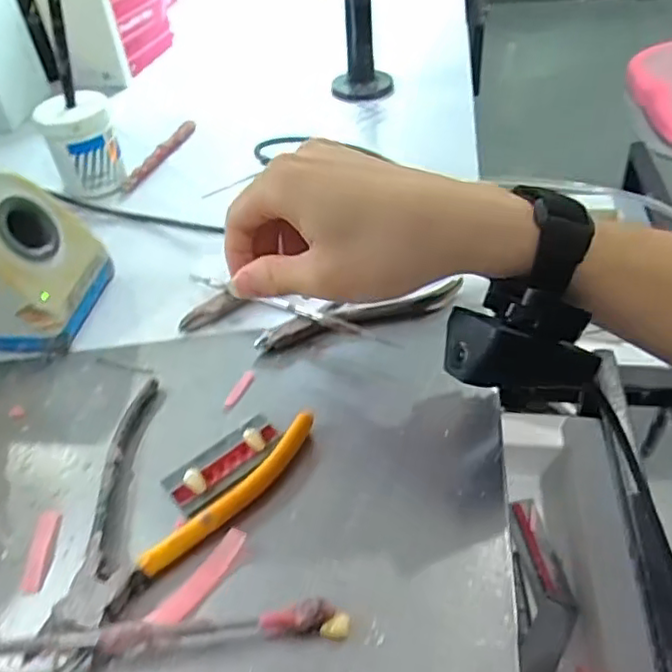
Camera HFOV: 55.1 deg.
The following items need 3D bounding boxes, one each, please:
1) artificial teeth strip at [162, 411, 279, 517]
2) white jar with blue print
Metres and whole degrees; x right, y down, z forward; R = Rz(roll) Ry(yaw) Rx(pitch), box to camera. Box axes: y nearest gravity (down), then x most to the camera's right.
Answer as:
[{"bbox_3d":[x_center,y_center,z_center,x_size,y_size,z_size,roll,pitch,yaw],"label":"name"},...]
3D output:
[{"bbox_3d":[-0.055,0.060,0.313,0.059,0.004,0.024,-32,49,-25],"label":"artificial teeth strip"},{"bbox_3d":[-0.201,-0.151,0.512,0.052,0.075,0.048,-18,44,-12],"label":"white jar with blue print"}]

